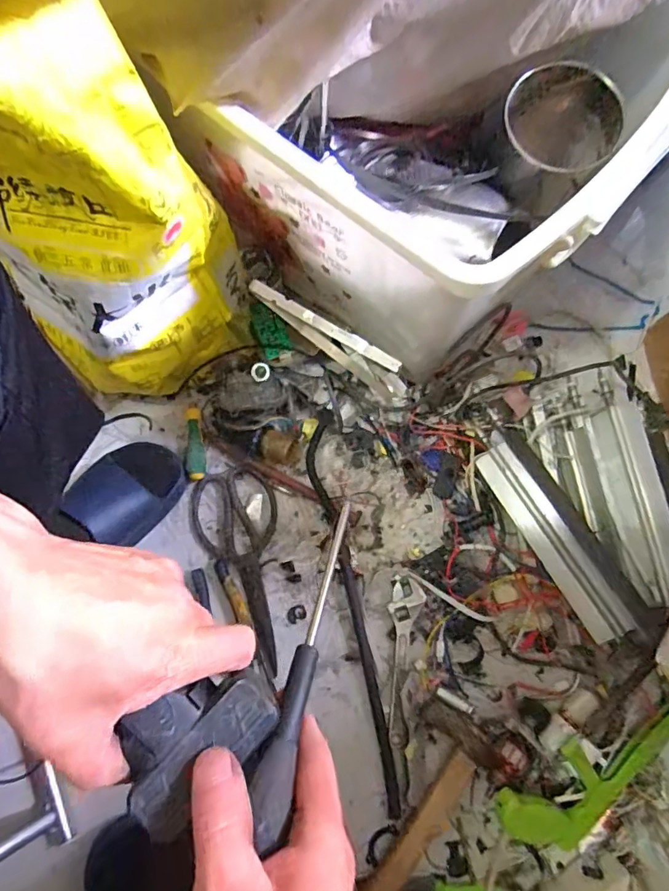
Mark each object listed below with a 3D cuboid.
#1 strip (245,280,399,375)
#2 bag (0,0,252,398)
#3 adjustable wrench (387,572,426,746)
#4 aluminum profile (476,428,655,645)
[{"bbox_3d":[-0.009,-0.150,0.622,0.208,0.020,0.017,27,76,-10],"label":"strip"},{"bbox_3d":[-0.207,-0.163,0.465,0.219,0.440,0.112,-21,76,-5],"label":"bag"},{"bbox_3d":[0.082,0.262,0.608,0.040,0.018,0.194,9,75,3],"label":"adjustable wrench"},{"bbox_3d":[0.274,0.103,0.612,0.069,0.039,0.267,-27,76,-6],"label":"aluminum profile"}]

